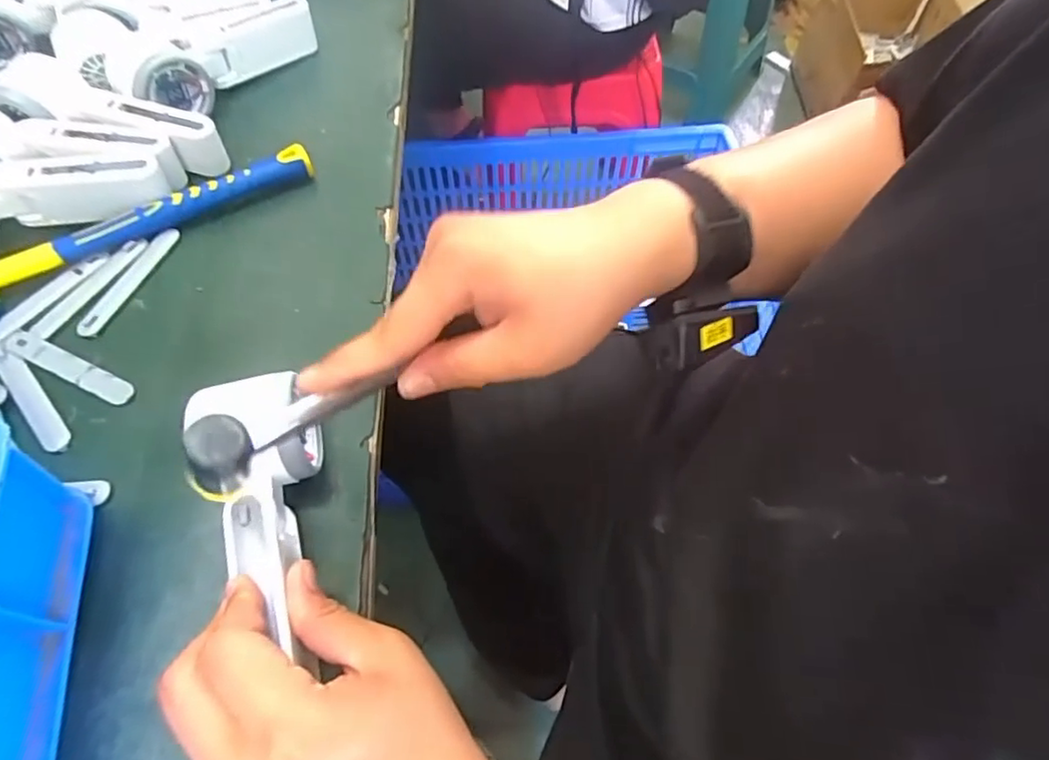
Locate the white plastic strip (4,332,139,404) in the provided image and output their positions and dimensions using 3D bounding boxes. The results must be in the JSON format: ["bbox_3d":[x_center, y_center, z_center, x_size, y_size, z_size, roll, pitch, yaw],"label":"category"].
[{"bbox_3d":[-0.282,-0.008,0.376,0.096,0.004,0.015,22,63,12],"label":"white plastic strip"}]

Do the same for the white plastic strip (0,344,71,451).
[{"bbox_3d":[-0.298,0.009,0.366,0.016,0.005,0.091,-40,68,-20],"label":"white plastic strip"}]

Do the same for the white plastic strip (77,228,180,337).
[{"bbox_3d":[-0.265,-0.068,0.410,0.015,0.004,0.093,21,63,4],"label":"white plastic strip"}]

